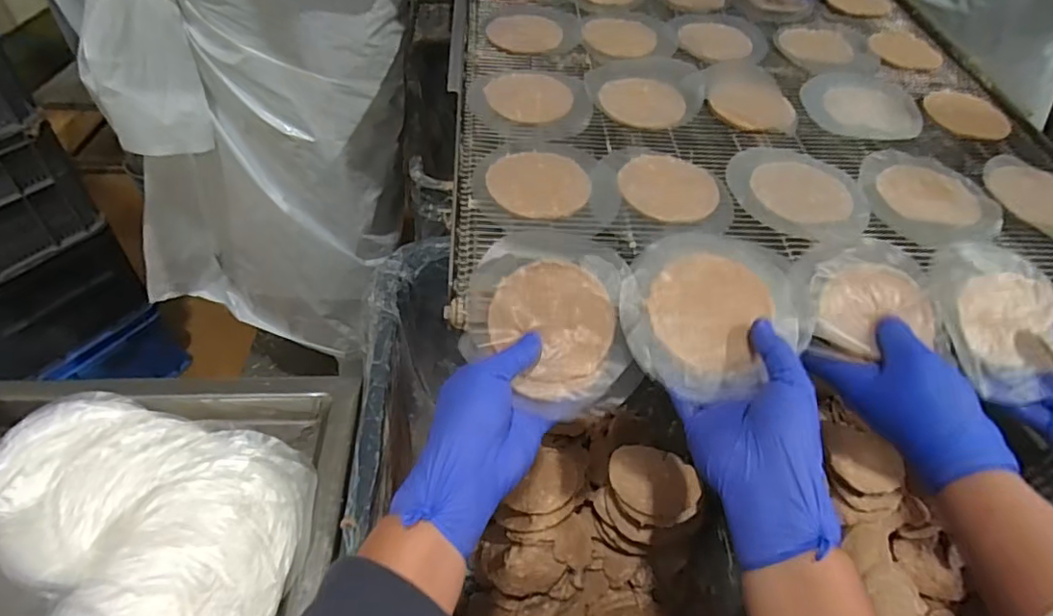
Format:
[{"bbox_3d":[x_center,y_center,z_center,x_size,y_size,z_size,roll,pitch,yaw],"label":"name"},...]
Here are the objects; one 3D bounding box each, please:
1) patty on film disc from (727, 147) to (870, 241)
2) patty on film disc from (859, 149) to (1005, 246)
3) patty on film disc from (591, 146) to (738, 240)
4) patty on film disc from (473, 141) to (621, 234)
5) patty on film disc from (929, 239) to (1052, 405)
[{"bbox_3d":[0.240,-0.106,0.498,0.117,0.008,0.114,15,47,10],"label":"patty on film disc"},{"bbox_3d":[0.354,-0.099,0.498,0.112,0.014,0.114,2,46,-3],"label":"patty on film disc"},{"bbox_3d":[0.115,-0.101,0.482,0.116,0.008,0.112,2,51,-3],"label":"patty on film disc"},{"bbox_3d":[0.017,-0.107,0.476,0.118,0.005,0.117,2,51,-3],"label":"patty on film disc"},{"bbox_3d":[0.357,0.004,0.421,0.098,0.010,0.117,-5,72,-5],"label":"patty on film disc"}]

